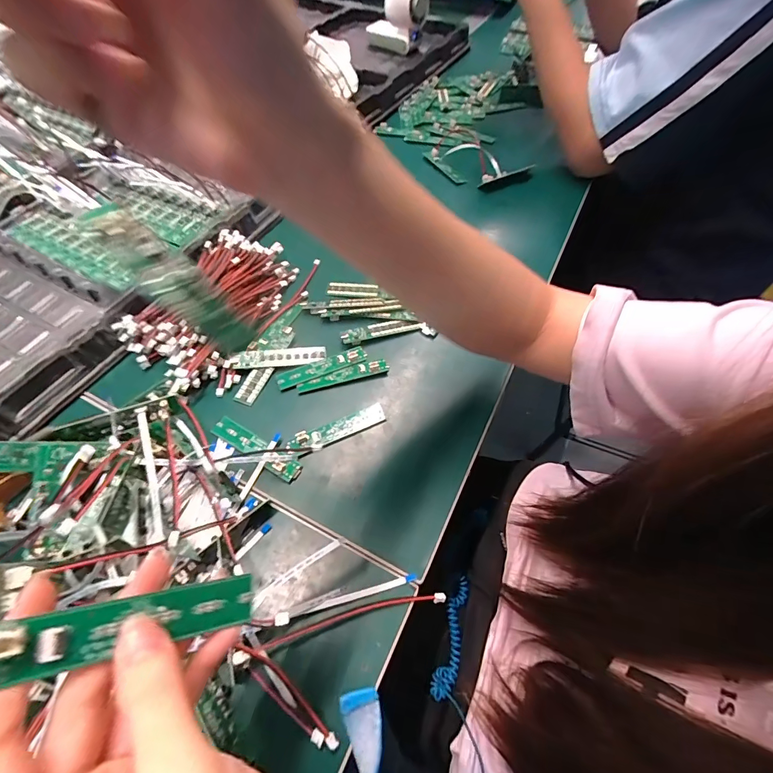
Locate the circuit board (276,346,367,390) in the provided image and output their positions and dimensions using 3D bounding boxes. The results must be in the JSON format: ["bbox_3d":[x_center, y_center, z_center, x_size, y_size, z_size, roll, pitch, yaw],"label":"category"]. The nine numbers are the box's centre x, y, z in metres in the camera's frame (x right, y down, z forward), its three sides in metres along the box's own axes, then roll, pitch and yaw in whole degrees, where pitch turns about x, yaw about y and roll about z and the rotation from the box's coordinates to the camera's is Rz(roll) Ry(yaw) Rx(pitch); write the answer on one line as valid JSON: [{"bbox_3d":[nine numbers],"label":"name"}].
[{"bbox_3d":[-0.060,-0.019,0.362,0.083,0.004,0.018,-21,63,-12],"label":"circuit board"}]

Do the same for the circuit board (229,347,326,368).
[{"bbox_3d":[-0.099,-0.028,0.361,0.084,0.005,0.017,-8,58,-5],"label":"circuit board"}]

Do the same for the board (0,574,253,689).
[{"bbox_3d":[-0.087,0.079,0.130,0.083,0.009,0.016,7,47,-38],"label":"board"}]

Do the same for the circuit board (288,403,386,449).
[{"bbox_3d":[-0.040,0.035,0.329,0.082,0.006,0.019,-24,61,-14],"label":"circuit board"}]

